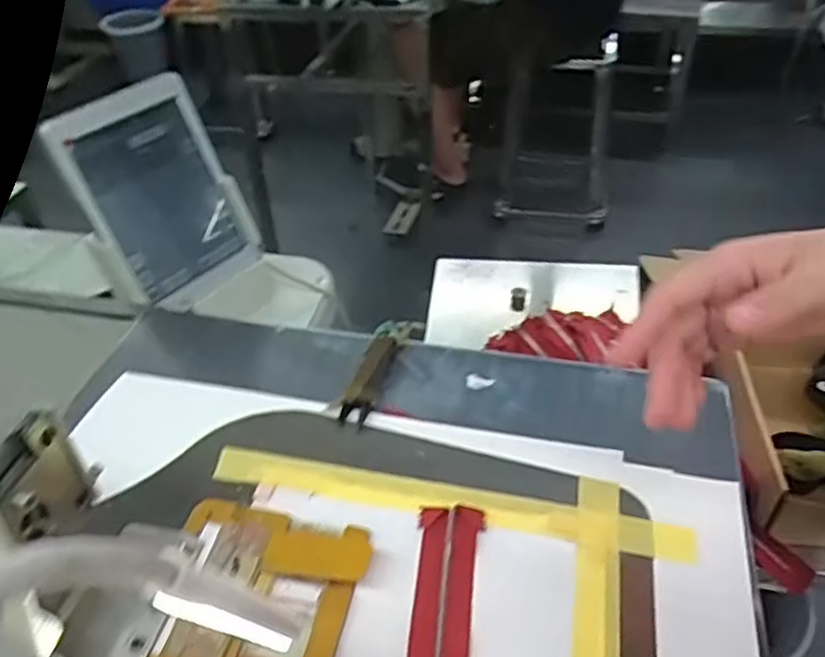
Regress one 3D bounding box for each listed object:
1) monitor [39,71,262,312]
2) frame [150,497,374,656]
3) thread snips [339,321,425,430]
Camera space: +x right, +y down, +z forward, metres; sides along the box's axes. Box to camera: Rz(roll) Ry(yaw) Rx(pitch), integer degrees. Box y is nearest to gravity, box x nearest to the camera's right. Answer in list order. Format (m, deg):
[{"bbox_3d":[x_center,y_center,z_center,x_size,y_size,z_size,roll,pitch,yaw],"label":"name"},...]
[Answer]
[{"bbox_3d":[-0.250,-0.133,0.704,0.018,0.206,0.153,5,38,42],"label":"monitor"},{"bbox_3d":[-0.088,0.148,0.378,0.108,0.010,0.112,7,42,12],"label":"frame"},{"bbox_3d":[-0.028,0.028,0.525,0.030,0.011,0.110,15,44,19],"label":"thread snips"}]

